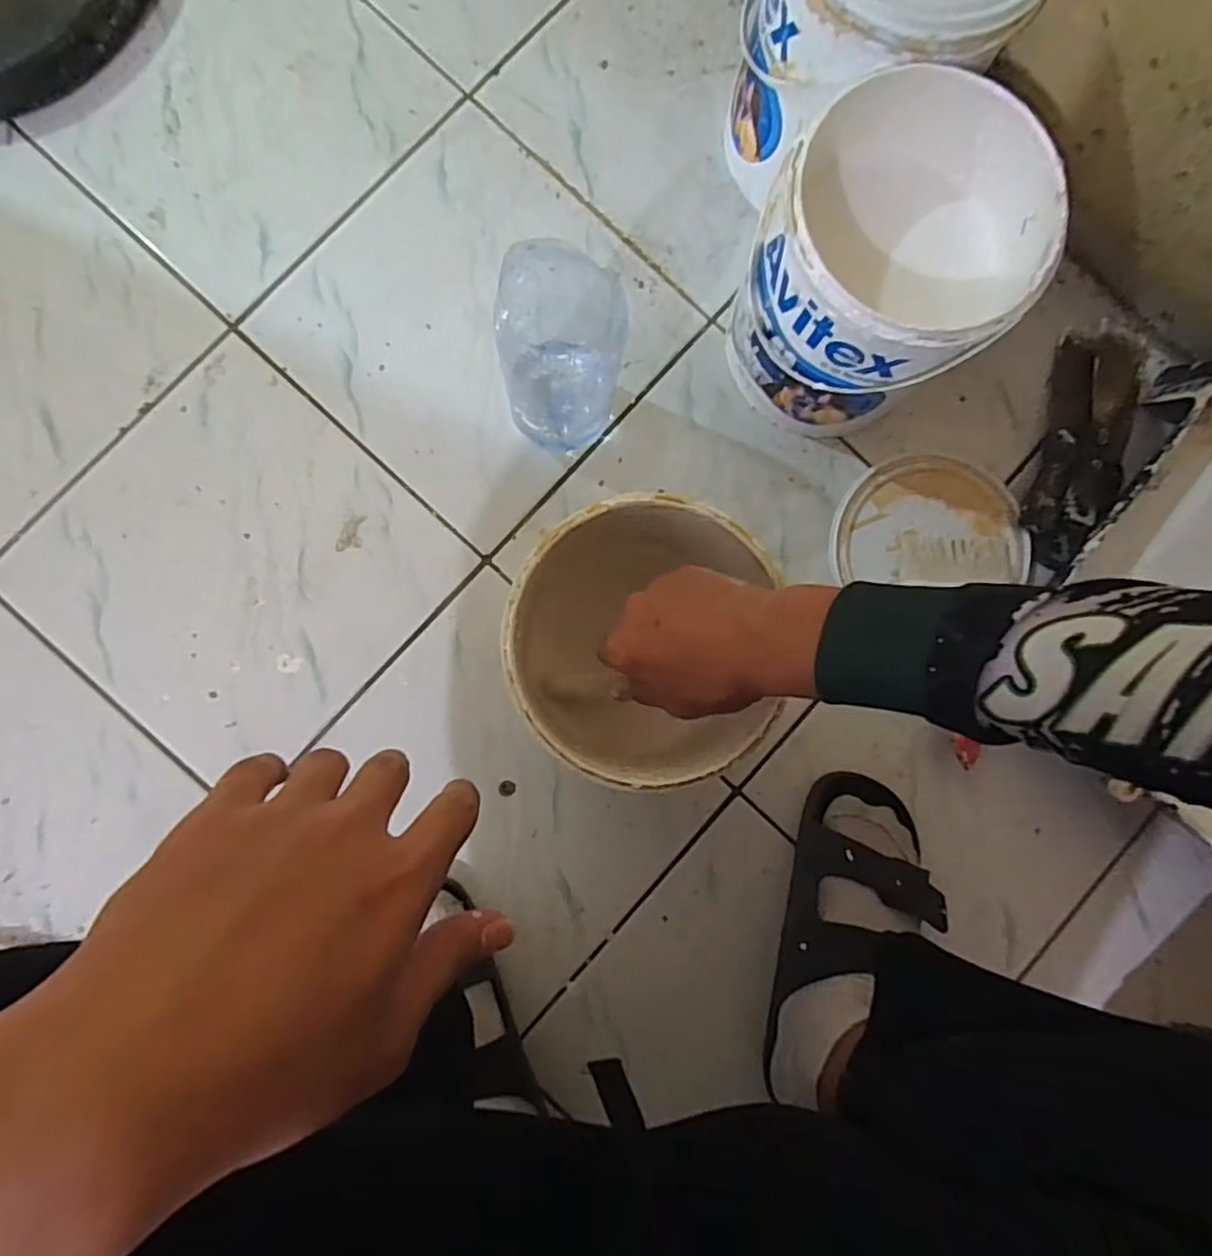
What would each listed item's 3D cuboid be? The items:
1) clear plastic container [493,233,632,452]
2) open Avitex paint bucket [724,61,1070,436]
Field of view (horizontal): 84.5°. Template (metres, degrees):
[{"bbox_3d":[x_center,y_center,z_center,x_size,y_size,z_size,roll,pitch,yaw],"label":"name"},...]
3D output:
[{"bbox_3d":[-0.032,-0.207,0.518,0.094,0.155,0.101,4,86,-4],"label":"clear plastic container"},{"bbox_3d":[0.201,-0.265,0.516,0.173,0.189,0.181,0,86,-4],"label":"open Avitex paint bucket"}]

